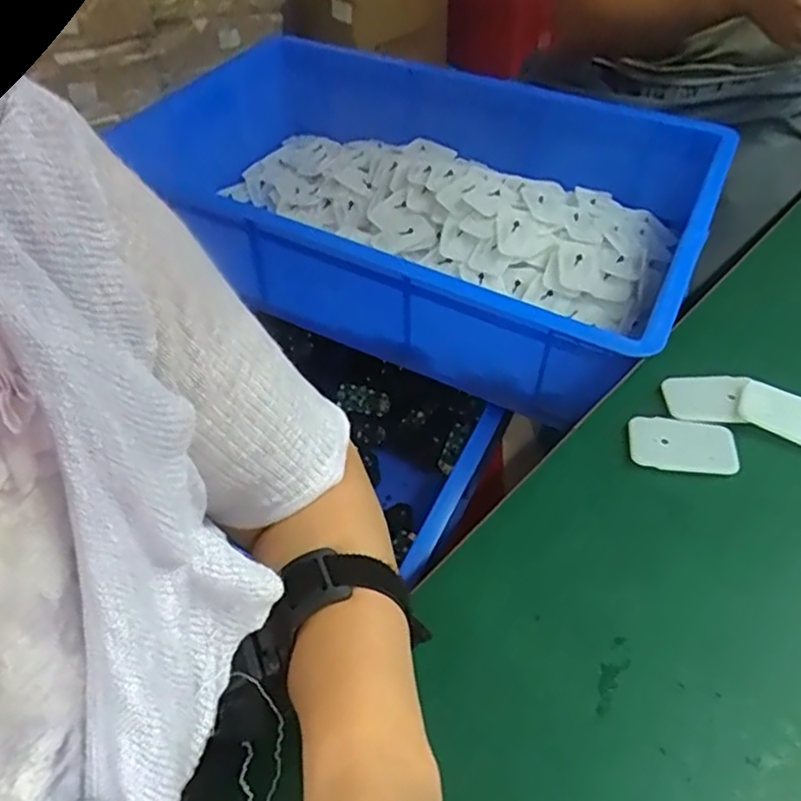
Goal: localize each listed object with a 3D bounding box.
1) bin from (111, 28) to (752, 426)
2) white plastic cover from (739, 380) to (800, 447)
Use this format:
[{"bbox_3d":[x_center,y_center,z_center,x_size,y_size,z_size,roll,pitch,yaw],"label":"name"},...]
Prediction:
[{"bbox_3d":[0.028,-0.232,0.768,0.619,0.160,0.361,24,52,23],"label":"bin"},{"bbox_3d":[0.276,0.012,0.456,0.067,0.004,0.035,25,71,25],"label":"white plastic cover"}]

